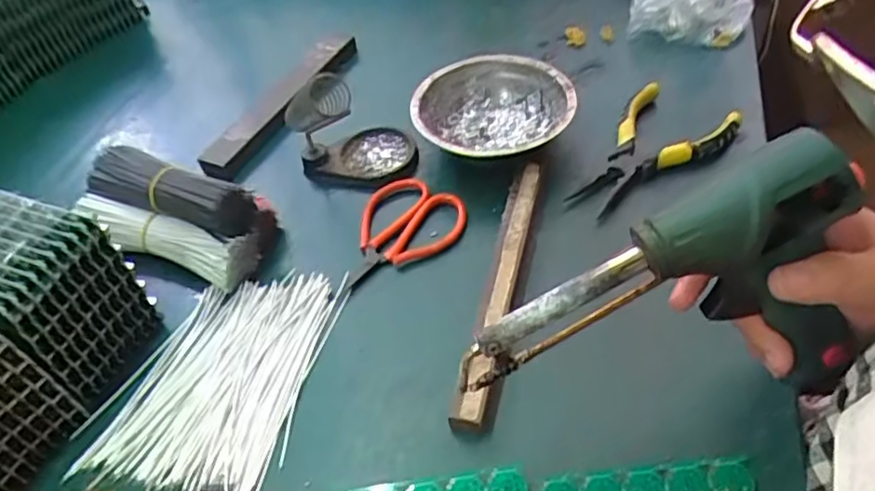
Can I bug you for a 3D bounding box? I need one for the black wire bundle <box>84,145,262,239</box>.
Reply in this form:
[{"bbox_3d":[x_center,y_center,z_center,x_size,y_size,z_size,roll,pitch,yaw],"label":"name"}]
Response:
[{"bbox_3d":[-0.198,-0.044,0.468,0.140,0.035,0.033,17,53,21],"label":"black wire bundle"}]

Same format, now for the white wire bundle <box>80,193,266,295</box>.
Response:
[{"bbox_3d":[-0.200,-0.005,0.480,0.140,0.040,0.035,14,52,19],"label":"white wire bundle"}]

